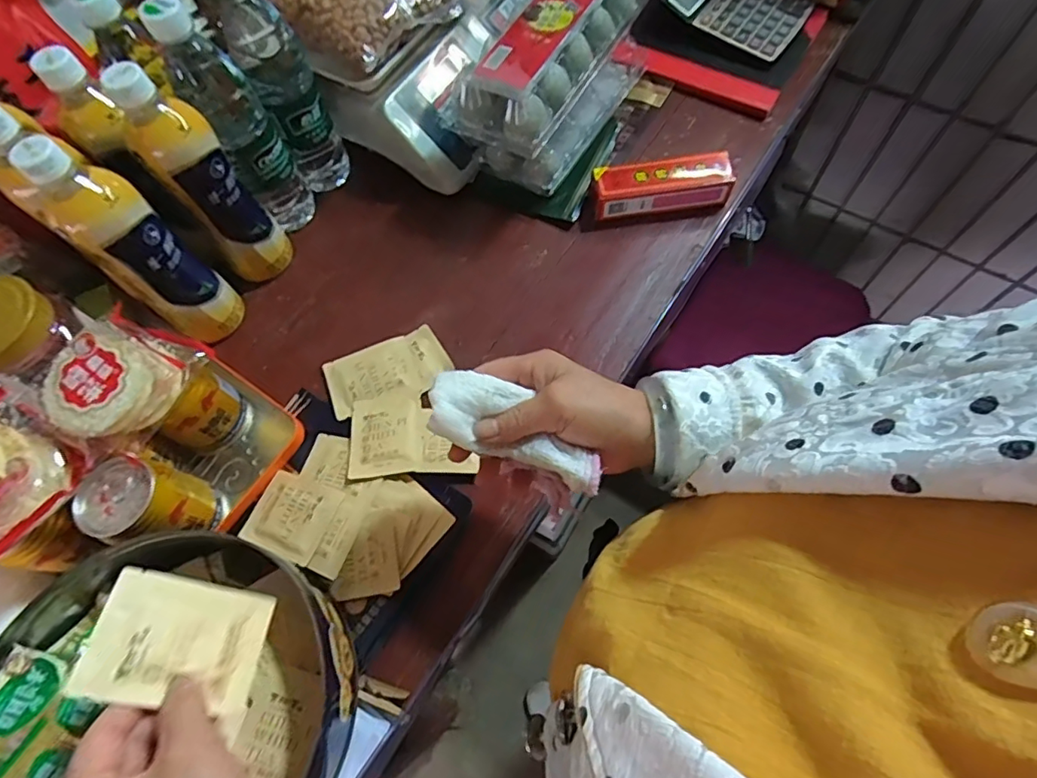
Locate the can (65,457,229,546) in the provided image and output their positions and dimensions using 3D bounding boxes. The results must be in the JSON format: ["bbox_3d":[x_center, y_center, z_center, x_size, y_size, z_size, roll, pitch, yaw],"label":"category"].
[{"bbox_3d":[-0.279,0.089,0.417,0.058,0.078,0.060,-1,65,3],"label":"can"}]

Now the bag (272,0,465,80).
[{"bbox_3d":[-0.143,-0.364,0.519,0.133,0.048,0.140,33,71,17],"label":"bag"}]

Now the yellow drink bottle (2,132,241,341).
[{"bbox_3d":[-0.310,-0.117,0.446,0.071,0.193,0.065,40,73,19],"label":"yellow drink bottle"}]

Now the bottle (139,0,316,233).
[{"bbox_3d":[-0.245,-0.235,0.489,0.057,0.208,0.061,-30,66,-10],"label":"bottle"}]

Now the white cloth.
[{"bbox_3d":[-0.003,0.028,0.322,0.108,0.022,0.049,35,71,4],"label":"white cloth"}]

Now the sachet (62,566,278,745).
[{"bbox_3d":[-0.177,0.134,0.289,0.080,0.005,0.064,27,38,-27],"label":"sachet"}]

